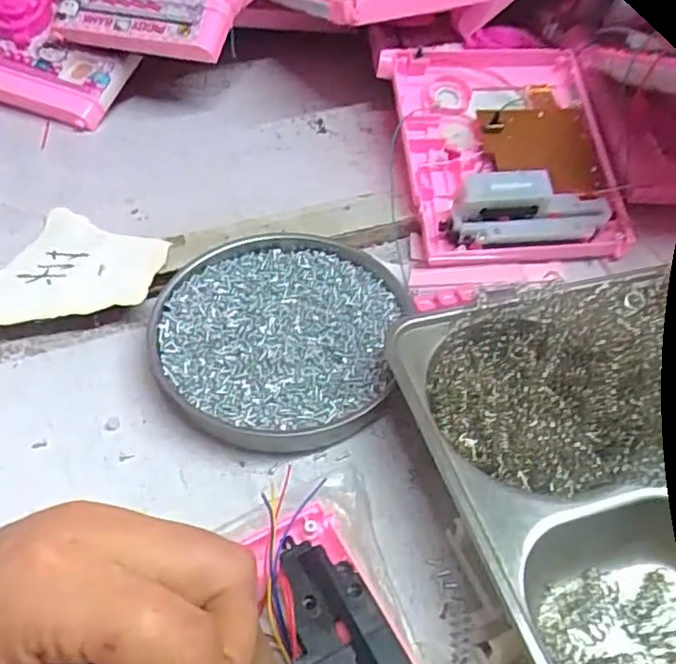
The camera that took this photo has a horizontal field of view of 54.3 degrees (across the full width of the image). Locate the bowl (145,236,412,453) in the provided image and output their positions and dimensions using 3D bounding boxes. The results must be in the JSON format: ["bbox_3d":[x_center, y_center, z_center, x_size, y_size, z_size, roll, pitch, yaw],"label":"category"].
[{"bbox_3d":[-0.032,0.000,0.354,0.124,0.019,0.131,1,49,-1],"label":"bowl"}]

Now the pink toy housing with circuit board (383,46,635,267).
[{"bbox_3d":[0.109,-0.124,0.435,0.130,0.046,0.159,-4,51,-3],"label":"pink toy housing with circuit board"}]

